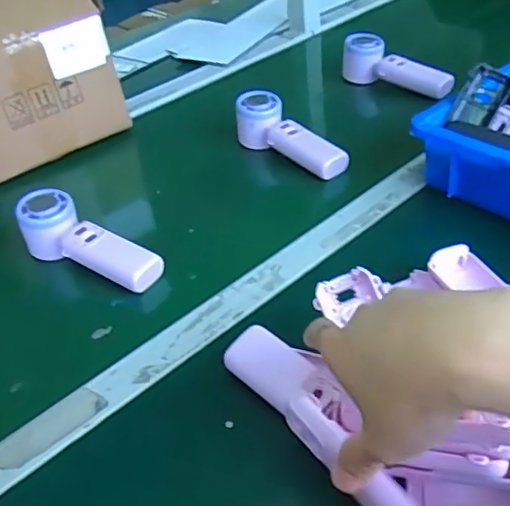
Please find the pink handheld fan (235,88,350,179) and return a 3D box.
[{"bbox_3d":[0.039,-0.144,0.716,0.062,0.050,0.156,-27,43,-24],"label":"pink handheld fan"}]

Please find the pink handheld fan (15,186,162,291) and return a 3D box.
[{"bbox_3d":[-0.168,-0.013,0.587,0.157,0.052,0.056,23,47,31],"label":"pink handheld fan"}]

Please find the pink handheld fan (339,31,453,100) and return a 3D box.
[{"bbox_3d":[0.201,-0.262,0.836,0.169,0.056,0.048,24,48,32],"label":"pink handheld fan"}]

